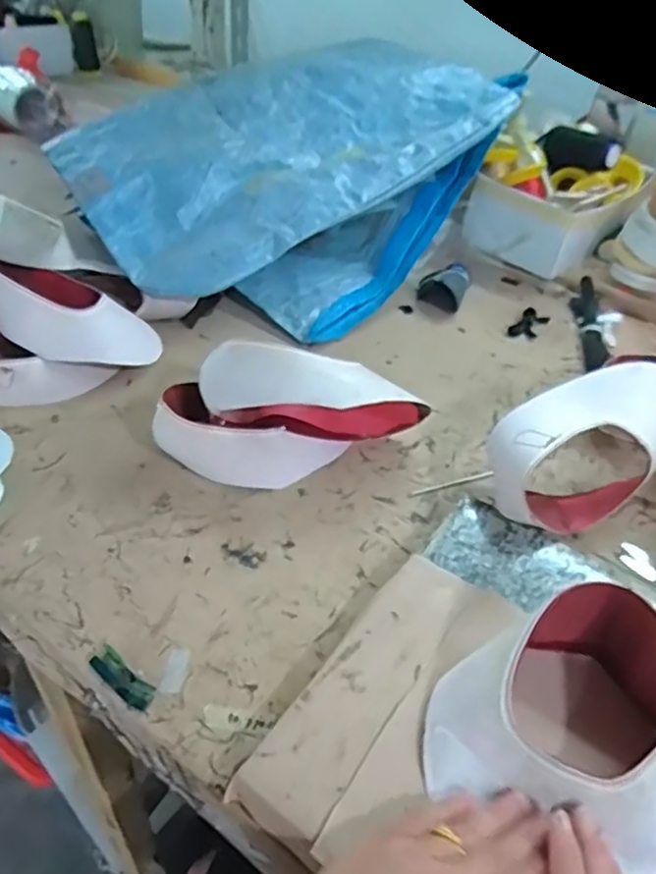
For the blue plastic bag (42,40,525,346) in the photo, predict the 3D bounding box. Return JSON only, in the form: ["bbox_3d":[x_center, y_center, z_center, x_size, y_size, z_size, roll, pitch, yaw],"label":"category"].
[{"bbox_3d":[-0.048,-0.348,0.853,0.379,0.218,0.489,34,49,29],"label":"blue plastic bag"}]

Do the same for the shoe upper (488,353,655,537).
[{"bbox_3d":[0.235,0.010,0.573,0.211,0.100,0.098,-17,46,-23],"label":"shoe upper"}]

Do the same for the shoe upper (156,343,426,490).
[{"bbox_3d":[-0.030,-0.018,0.582,0.242,0.105,0.084,1,42,-4],"label":"shoe upper"}]

